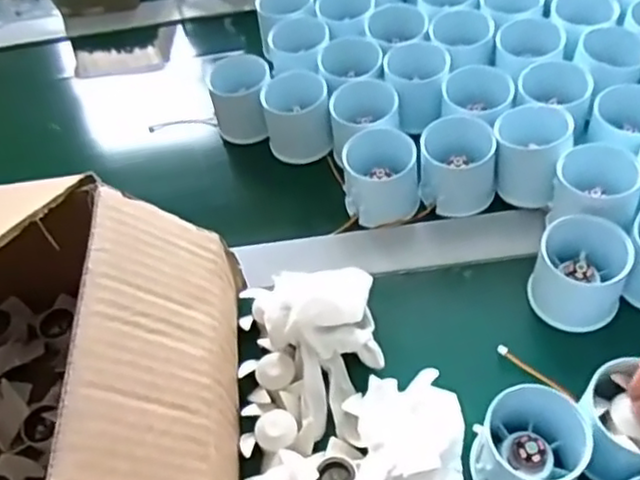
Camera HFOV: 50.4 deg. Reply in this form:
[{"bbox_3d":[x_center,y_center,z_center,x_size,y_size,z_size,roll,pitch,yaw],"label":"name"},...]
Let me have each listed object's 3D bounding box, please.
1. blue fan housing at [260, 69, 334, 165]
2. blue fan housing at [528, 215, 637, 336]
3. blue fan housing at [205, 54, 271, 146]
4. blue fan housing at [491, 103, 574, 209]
[{"bbox_3d":[-0.018,-0.100,0.546,0.052,0.053,0.056,-9,51,1],"label":"blue fan housing"},{"bbox_3d":[0.159,0.019,0.418,0.053,0.056,0.055,-4,52,6],"label":"blue fan housing"},{"bbox_3d":[-0.063,-0.113,0.559,0.050,0.054,0.050,-9,51,1],"label":"blue fan housing"},{"bbox_3d":[0.146,-0.059,0.477,0.049,0.049,0.052,-4,52,6],"label":"blue fan housing"}]

